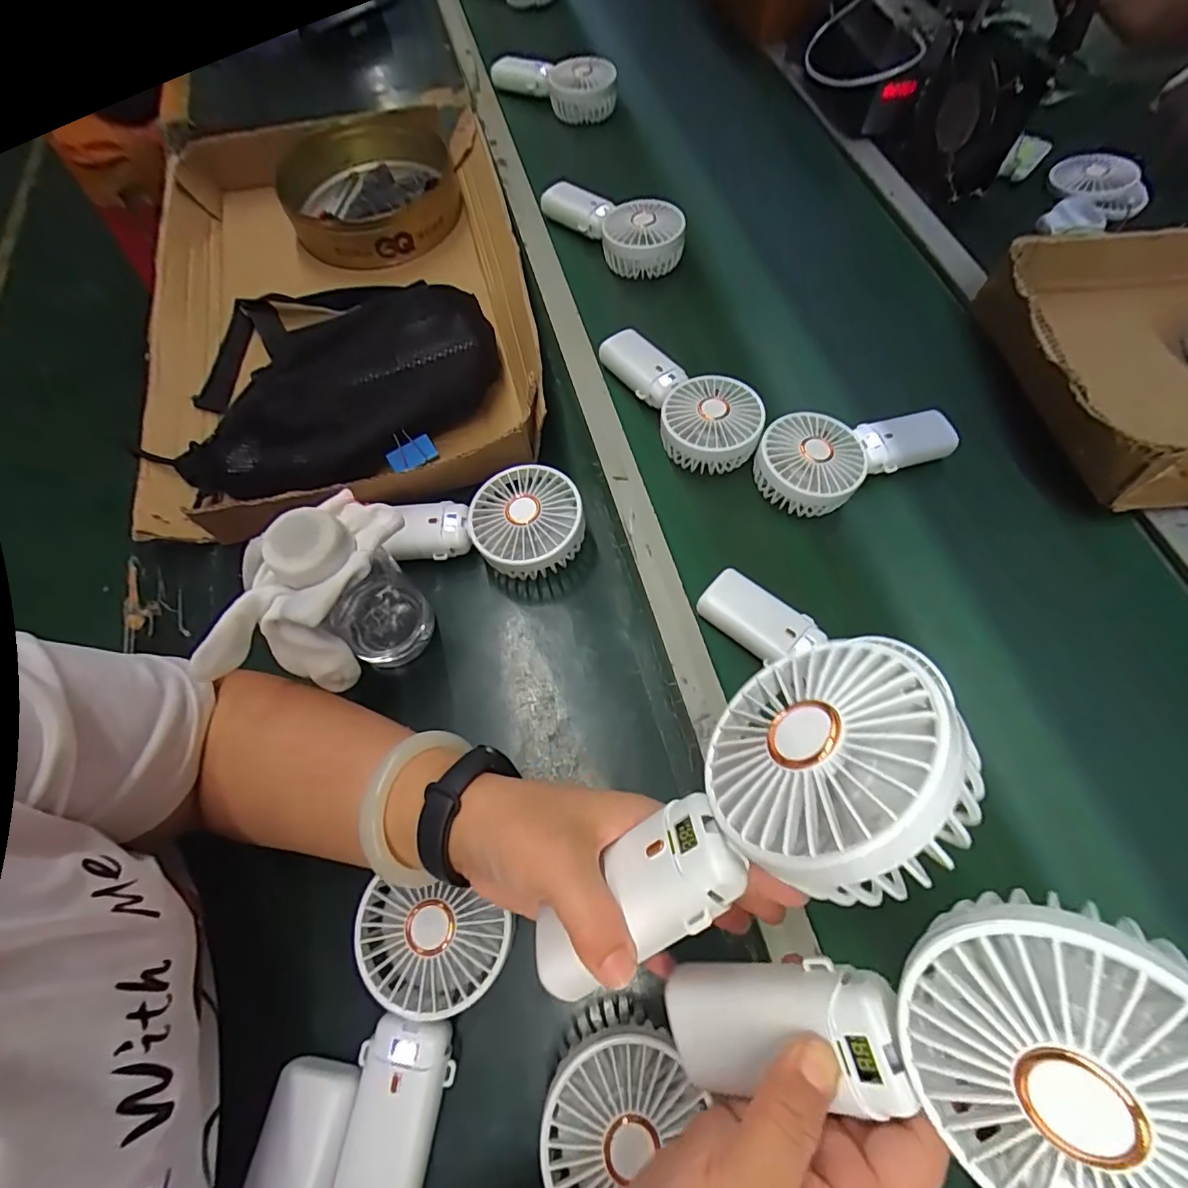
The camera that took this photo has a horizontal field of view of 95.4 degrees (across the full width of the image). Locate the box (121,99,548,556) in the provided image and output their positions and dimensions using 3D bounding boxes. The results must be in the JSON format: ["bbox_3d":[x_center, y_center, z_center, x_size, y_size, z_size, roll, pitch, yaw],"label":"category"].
[{"bbox_3d":[-0.244,-0.283,0.519,0.334,0.105,0.485,-10,64,-5],"label":"box"}]

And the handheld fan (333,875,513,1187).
[{"bbox_3d":[-0.105,0.250,0.300,0.082,0.056,0.157,14,64,6],"label":"handheld fan"}]

